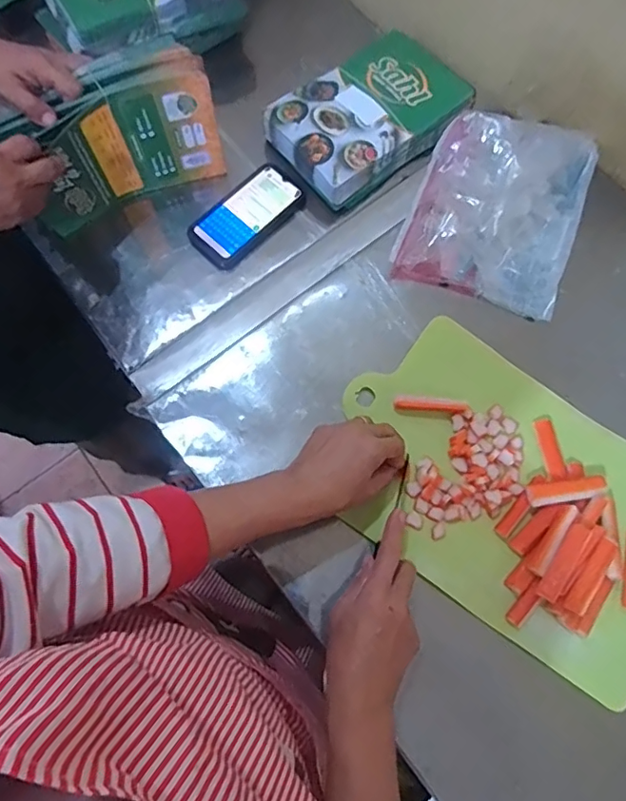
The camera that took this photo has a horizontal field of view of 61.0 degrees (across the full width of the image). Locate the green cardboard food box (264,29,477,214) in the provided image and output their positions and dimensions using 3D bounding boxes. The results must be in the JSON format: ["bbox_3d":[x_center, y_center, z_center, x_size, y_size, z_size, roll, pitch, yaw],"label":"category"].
[{"bbox_3d":[0.077,-0.392,0.730,0.255,0.046,0.175,-38,79,-10],"label":"green cardboard food box"}]

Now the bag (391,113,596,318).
[{"bbox_3d":[0.211,-0.224,0.594,0.182,0.064,0.223,19,76,4],"label":"bag"}]

